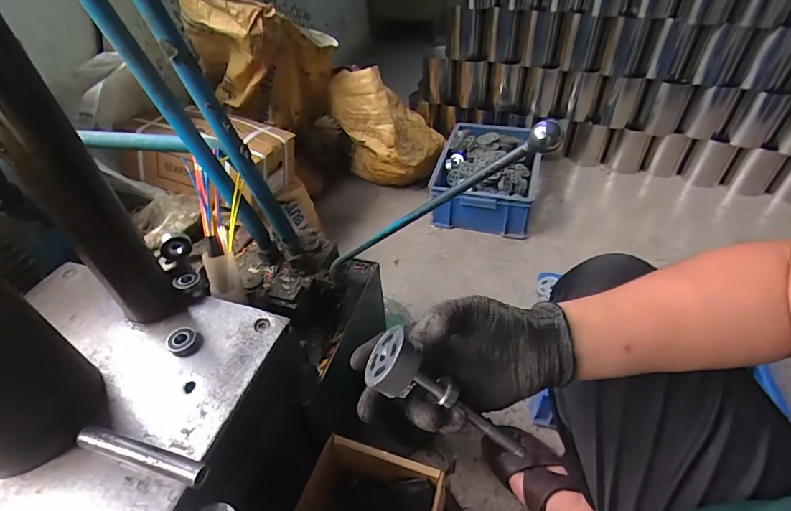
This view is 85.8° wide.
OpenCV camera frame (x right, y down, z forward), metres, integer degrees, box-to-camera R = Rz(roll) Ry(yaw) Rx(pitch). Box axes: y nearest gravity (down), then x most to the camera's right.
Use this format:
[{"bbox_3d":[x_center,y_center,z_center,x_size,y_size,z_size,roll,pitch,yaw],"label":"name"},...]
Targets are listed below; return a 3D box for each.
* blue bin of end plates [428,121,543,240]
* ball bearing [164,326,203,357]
[{"bbox_3d":[0.302,-0.257,1.380,0.303,0.180,0.434,11,47,15],"label":"blue bin of end plates"},{"bbox_3d":[-0.253,0.103,0.510,0.037,0.014,0.034,-2,45,2],"label":"ball bearing"}]

